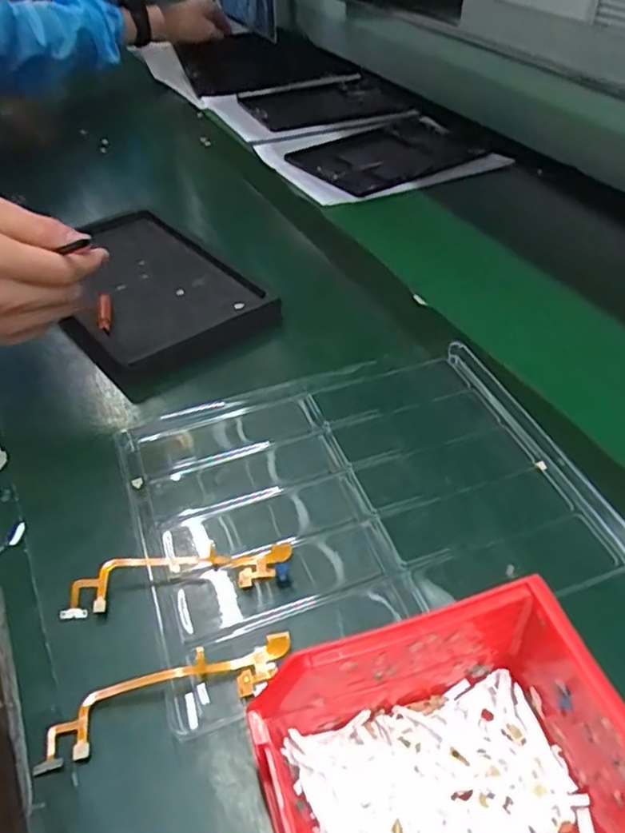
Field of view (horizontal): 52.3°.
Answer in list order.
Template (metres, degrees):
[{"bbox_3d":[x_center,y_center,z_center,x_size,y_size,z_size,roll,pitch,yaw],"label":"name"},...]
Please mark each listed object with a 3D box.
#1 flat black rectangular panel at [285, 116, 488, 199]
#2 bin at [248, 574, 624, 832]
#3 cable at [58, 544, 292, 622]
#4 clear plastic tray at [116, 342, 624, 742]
[{"bbox_3d":[0.102,-0.364,0.868,0.269,0.021,0.193,-27,49,-26],"label":"flat black rectangular panel"},{"bbox_3d":[0.055,0.145,0.258,0.141,0.074,0.104,-13,44,-14],"label":"bin"},{"bbox_3d":[-0.077,0.090,0.366,0.130,0.010,0.028,-9,43,-10],"label":"cable"},{"bbox_3d":[0.032,0.046,0.412,0.280,0.016,0.217,-16,45,-17],"label":"clear plastic tray"}]

